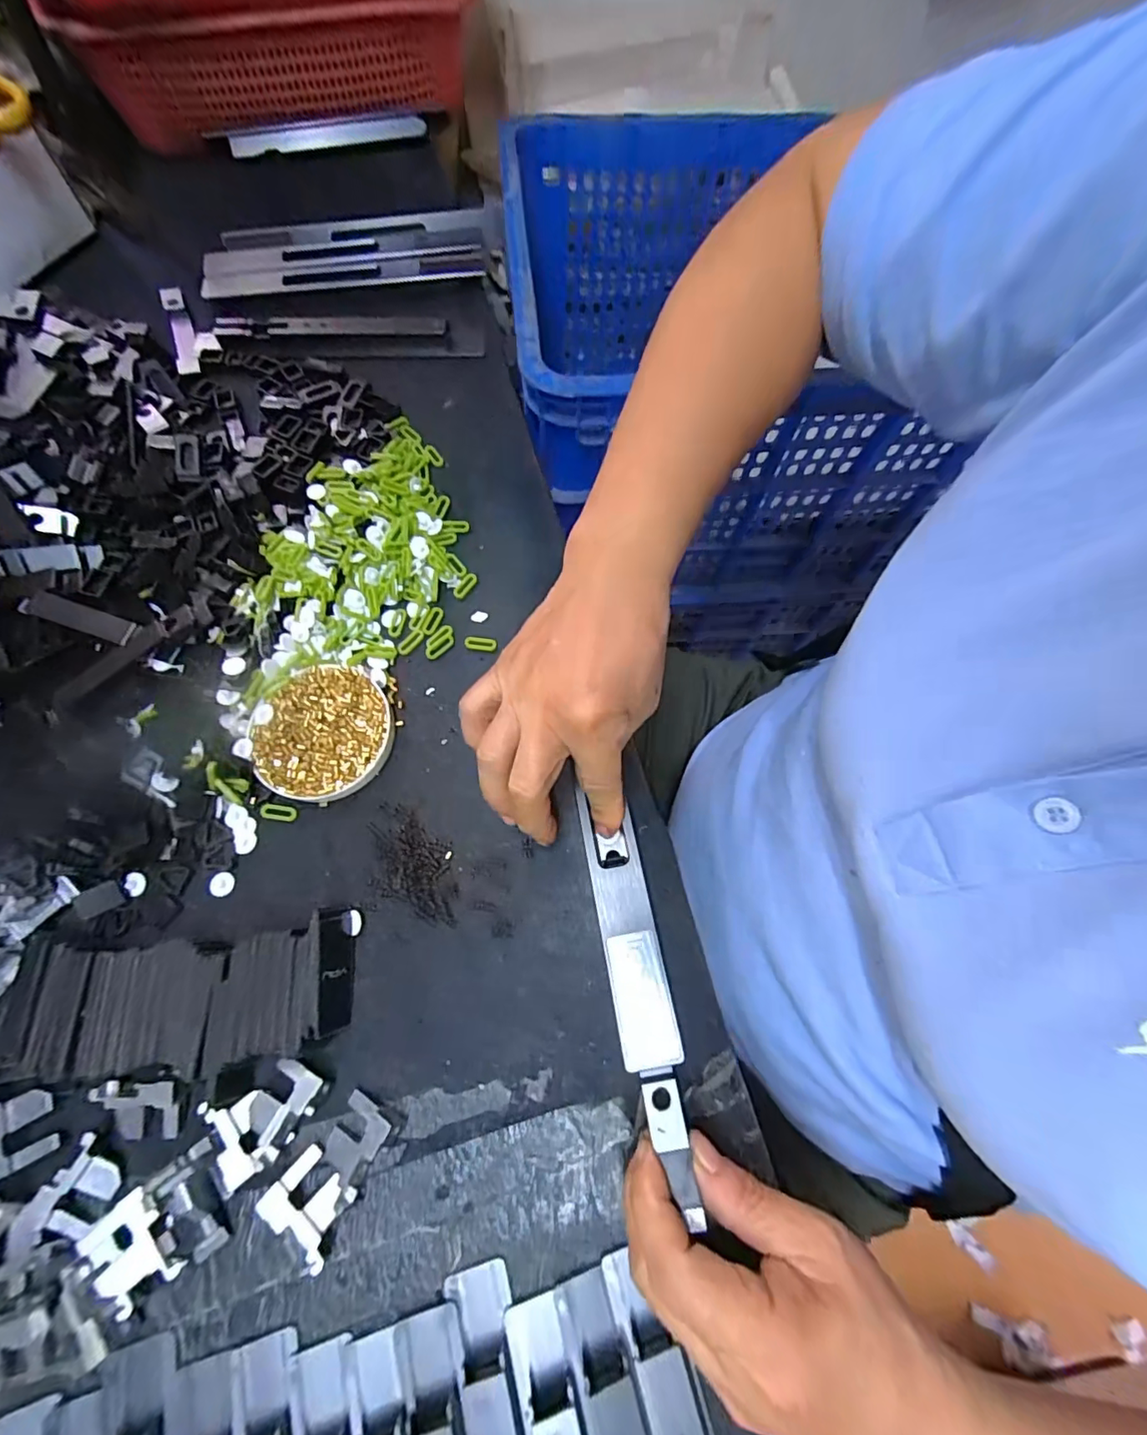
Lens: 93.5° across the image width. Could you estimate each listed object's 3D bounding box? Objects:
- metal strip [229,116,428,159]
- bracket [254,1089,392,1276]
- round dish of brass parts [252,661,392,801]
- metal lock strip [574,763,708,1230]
[{"bbox_3d":[-0.224,-0.531,0.493,0.173,0.016,0.012,-7,70,-3],"label":"metal strip"},{"bbox_3d":[-0.101,0.193,0.231,0.033,0.014,0.052,34,73,12],"label":"bracket"},{"bbox_3d":[-0.138,0.007,0.298,0.072,0.011,0.075,0,69,0],"label":"round dish of brass parts"},{"bbox_3d":[0.028,0.112,0.238,0.025,0.006,0.166,-10,64,-4],"label":"metal lock strip"}]

